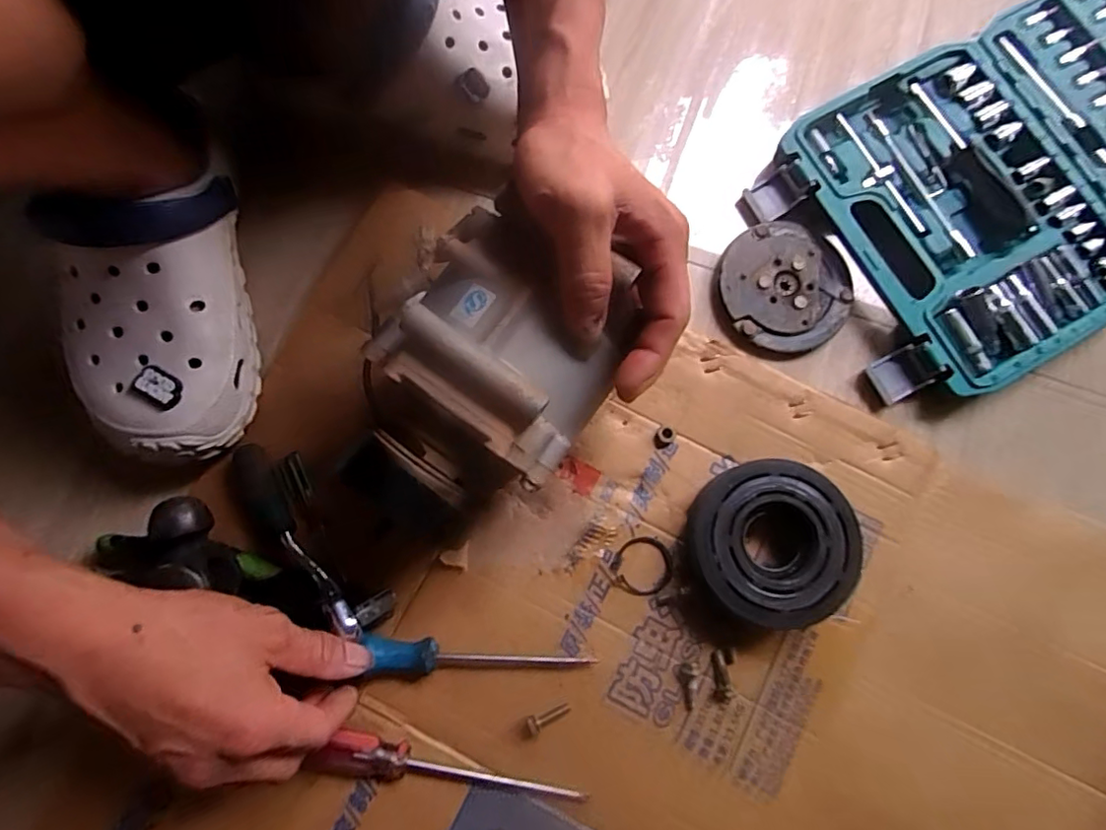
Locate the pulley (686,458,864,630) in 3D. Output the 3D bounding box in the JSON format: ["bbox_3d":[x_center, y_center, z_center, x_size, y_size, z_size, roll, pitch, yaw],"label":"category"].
[{"bbox_3d":[0.141,0.083,0.366,0.099,0.037,0.099,7,77,1],"label":"pulley"}]

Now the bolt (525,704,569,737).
[{"bbox_3d":[-0.002,0.193,0.355,0.029,0.011,0.012,-19,77,-19],"label":"bolt"}]

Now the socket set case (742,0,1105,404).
[{"bbox_3d":[0.373,-0.190,0.430,0.387,0.038,0.239,-29,79,-7],"label":"socket set case"}]

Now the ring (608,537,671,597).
[{"bbox_3d":[0.059,0.102,0.377,0.040,0.004,0.037,0,77,-1],"label":"ring"}]

